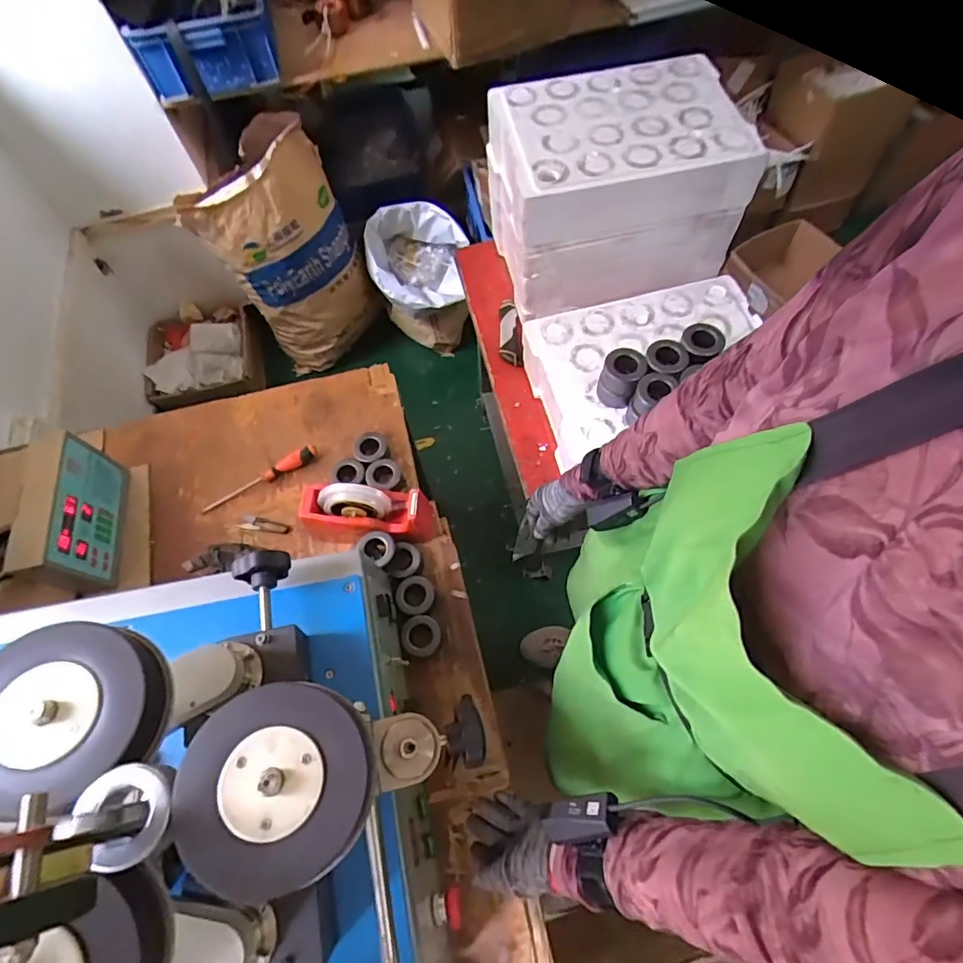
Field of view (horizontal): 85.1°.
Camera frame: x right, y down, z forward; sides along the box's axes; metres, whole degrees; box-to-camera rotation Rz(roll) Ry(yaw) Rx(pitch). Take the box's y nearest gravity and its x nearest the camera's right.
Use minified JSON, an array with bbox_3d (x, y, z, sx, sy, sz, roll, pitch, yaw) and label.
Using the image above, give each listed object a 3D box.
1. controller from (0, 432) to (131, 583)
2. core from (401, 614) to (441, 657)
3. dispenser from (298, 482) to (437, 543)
[{"bbox_3d":[-0.666,0.056,0.856,0.076,0.166,0.230,-13,65,-3],"label":"controller"},{"bbox_3d":[-0.091,0.239,0.809,0.057,0.041,0.059,-1,64,2],"label":"core"},{"bbox_3d":[-0.185,0.049,0.852,0.209,0.116,0.072,-2,64,2],"label":"dispenser"}]

